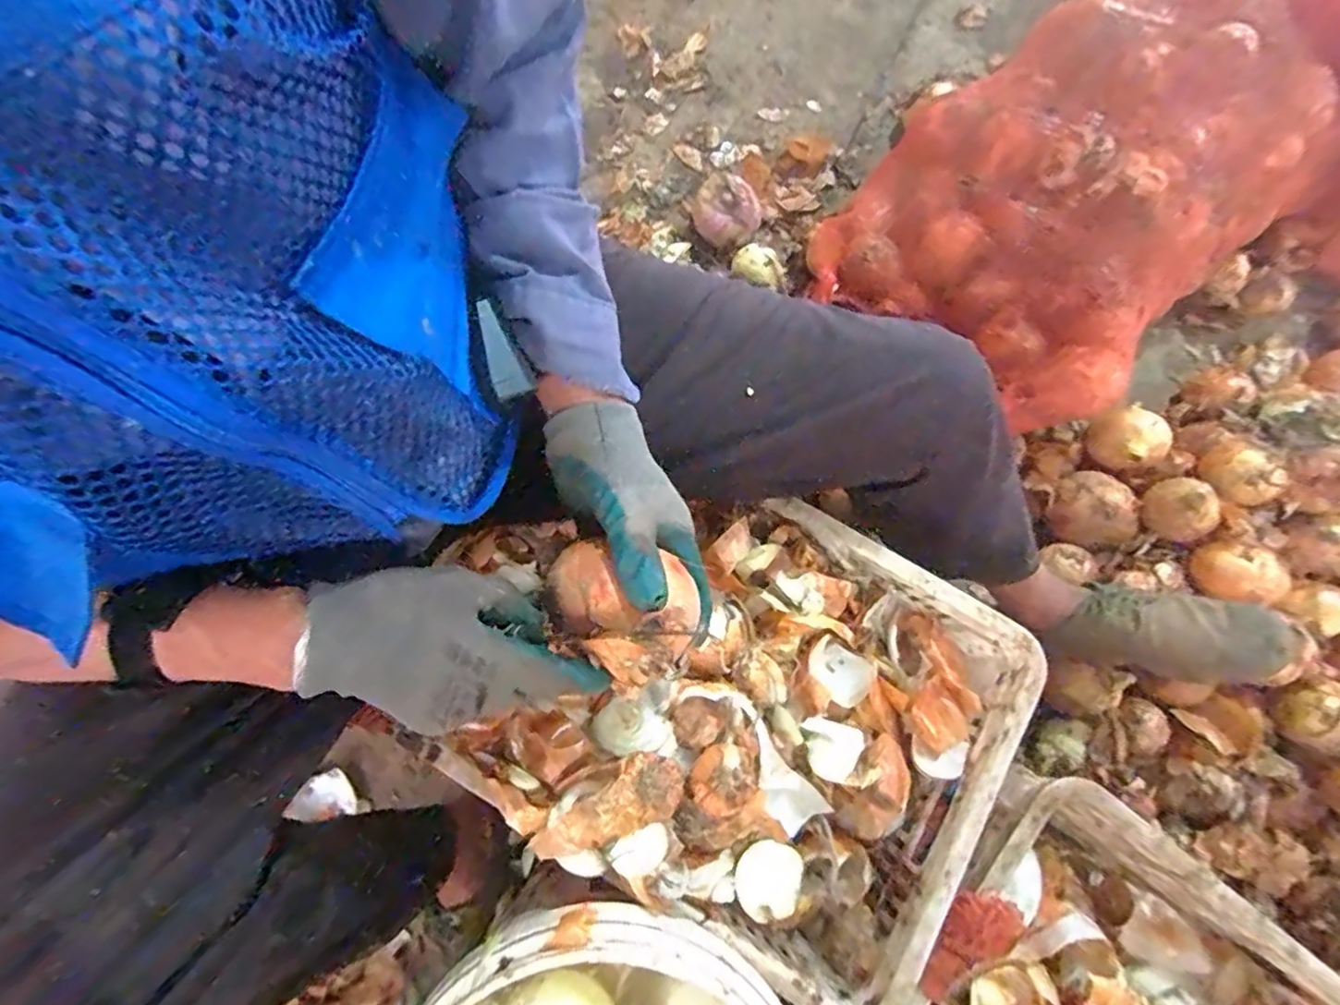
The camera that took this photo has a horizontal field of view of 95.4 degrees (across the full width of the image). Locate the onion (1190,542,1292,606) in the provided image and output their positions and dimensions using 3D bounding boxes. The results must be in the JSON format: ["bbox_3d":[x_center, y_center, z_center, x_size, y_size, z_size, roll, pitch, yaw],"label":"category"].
[{"bbox_3d":[0.681,0.086,0.732,0.068,0.056,0.071,0,76,-2],"label":"onion"}]

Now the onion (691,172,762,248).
[{"bbox_3d":[0.091,-0.452,0.939,0.097,0.066,0.090,43,78,8],"label":"onion"}]

